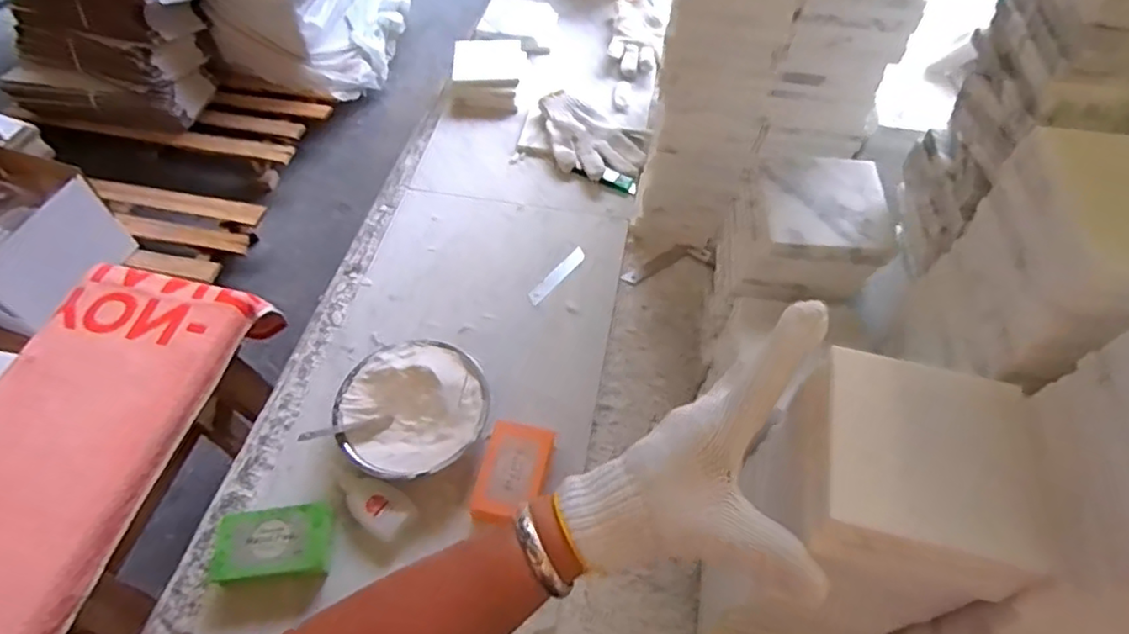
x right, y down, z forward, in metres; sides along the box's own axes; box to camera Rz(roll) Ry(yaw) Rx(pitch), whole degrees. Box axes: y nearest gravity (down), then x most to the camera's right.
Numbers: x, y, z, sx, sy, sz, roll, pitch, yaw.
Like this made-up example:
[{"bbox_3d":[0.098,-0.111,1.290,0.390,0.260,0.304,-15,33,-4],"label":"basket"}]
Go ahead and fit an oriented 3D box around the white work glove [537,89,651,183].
[{"bbox_3d":[0.035,-0.250,0.905,0.168,0.030,0.122,23,60,14],"label":"white work glove"}]

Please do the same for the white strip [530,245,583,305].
[{"bbox_3d":[-0.008,-0.052,0.794,0.020,0.004,0.104,32,60,24],"label":"white strip"}]

